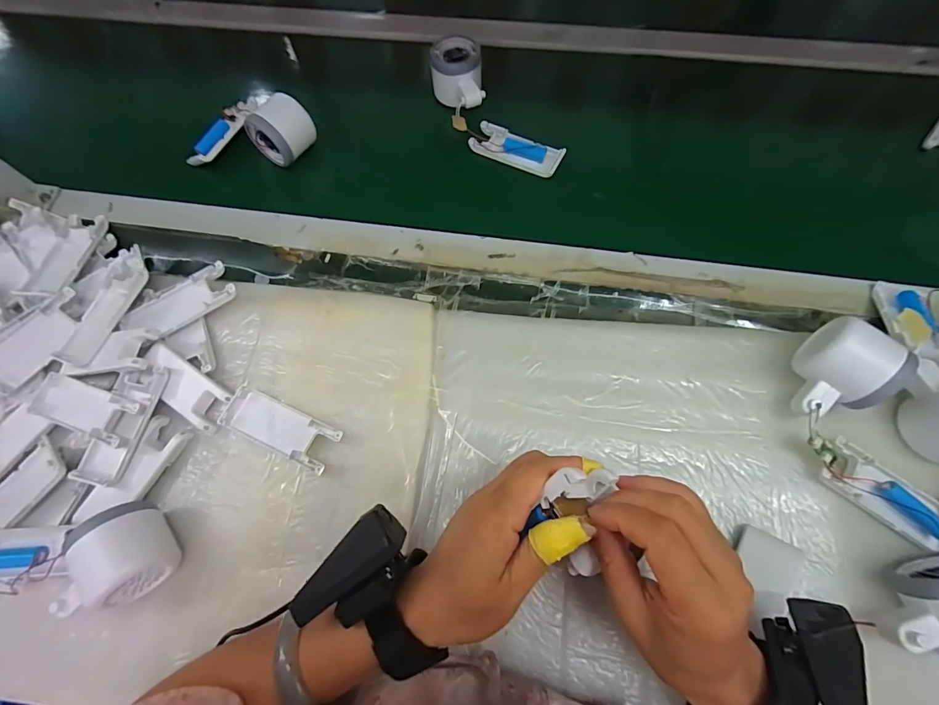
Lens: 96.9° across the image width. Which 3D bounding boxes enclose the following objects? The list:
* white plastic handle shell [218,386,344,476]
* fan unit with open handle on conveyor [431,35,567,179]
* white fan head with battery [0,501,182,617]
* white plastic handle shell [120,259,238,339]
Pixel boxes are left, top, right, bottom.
[{"bbox_3d":[-0.162,0.065,0.357,0.104,0.012,0.038,23,73,9],"label":"white plastic handle shell"},{"bbox_3d":[0.020,-0.274,0.477,0.072,0.047,0.201,-36,74,-11],"label":"fan unit with open handle on conveyor"},{"bbox_3d":[-0.300,0.158,0.306,0.147,0.051,0.076,-18,72,-5],"label":"white fan head with battery"},{"bbox_3d":[-0.278,-0.047,0.400,0.100,0.014,0.045,-35,74,-11],"label":"white plastic handle shell"}]

